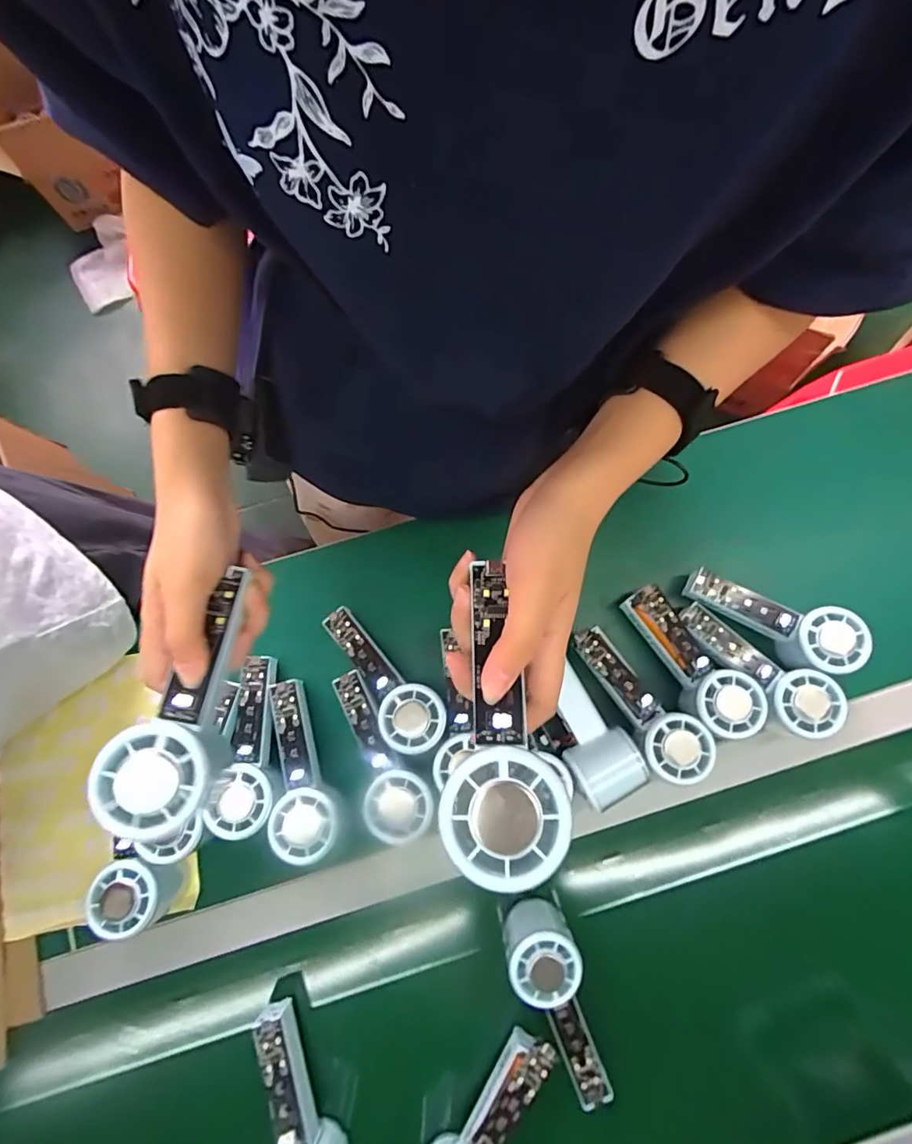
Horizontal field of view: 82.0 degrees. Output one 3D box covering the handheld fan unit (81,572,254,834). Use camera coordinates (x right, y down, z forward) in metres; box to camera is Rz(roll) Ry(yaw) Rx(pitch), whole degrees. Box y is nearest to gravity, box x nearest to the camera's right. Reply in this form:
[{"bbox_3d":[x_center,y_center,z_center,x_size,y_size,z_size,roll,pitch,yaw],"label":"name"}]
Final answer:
[{"bbox_3d":[-0.144,0.071,0.293,0.055,0.024,0.141,14,64,3],"label":"handheld fan unit"}]

